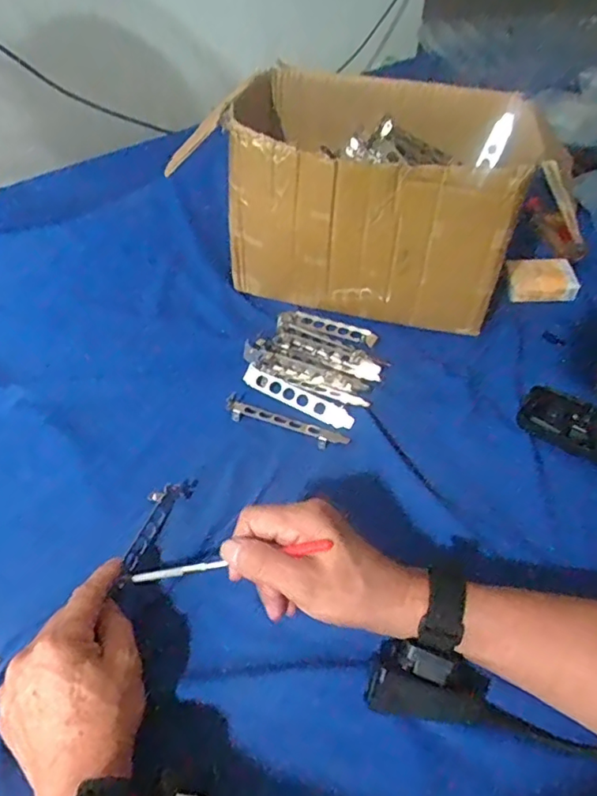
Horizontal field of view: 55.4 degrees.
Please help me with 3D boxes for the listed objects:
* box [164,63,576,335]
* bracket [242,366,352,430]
[{"bbox_3d":[0.093,-0.238,0.658,0.382,0.192,0.264,11,48,8],"label":"box"},{"bbox_3d":[-0.001,-0.002,0.565,0.124,0.004,0.027,28,52,22],"label":"bracket"}]

